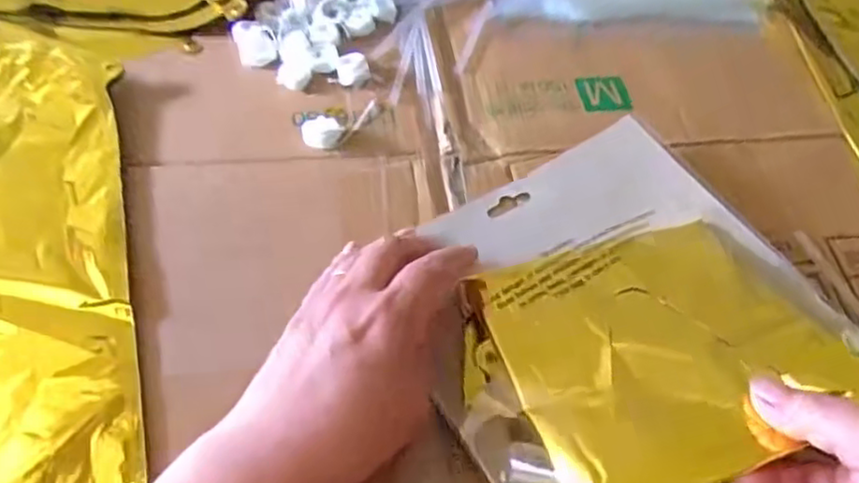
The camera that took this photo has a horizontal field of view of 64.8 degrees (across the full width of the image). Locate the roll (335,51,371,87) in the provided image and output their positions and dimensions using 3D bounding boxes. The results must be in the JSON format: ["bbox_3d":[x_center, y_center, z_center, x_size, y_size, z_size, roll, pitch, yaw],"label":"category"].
[{"bbox_3d":[-0.050,-0.114,0.447,0.022,0.011,0.021,2,56,-2],"label":"roll"}]

